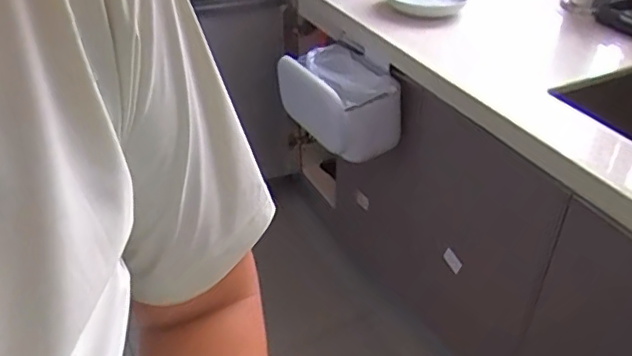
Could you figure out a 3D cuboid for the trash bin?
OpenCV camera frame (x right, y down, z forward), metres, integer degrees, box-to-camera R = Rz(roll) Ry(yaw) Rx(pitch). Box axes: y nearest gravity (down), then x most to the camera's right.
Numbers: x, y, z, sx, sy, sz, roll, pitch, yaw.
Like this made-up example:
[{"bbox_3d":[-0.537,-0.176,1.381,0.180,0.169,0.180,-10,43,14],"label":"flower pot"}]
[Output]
[{"bbox_3d":[0.052,-0.172,1.224,0.161,0.157,0.300,-18,40,-23],"label":"trash bin"}]

